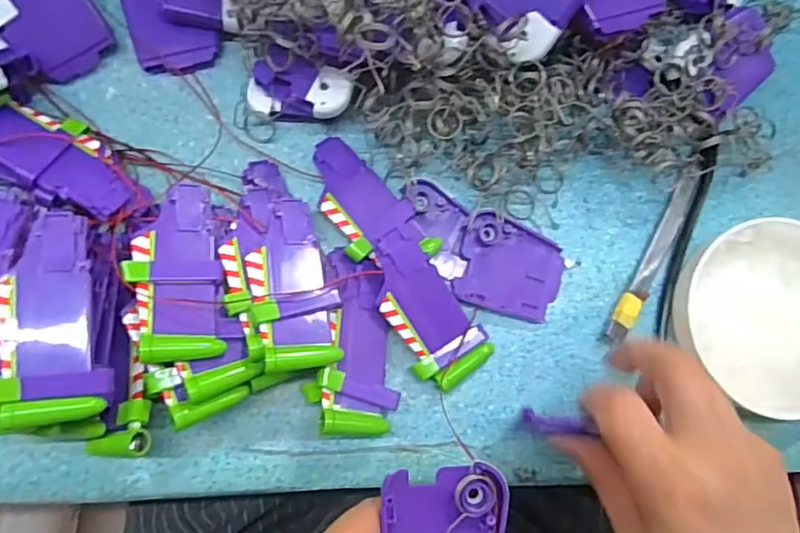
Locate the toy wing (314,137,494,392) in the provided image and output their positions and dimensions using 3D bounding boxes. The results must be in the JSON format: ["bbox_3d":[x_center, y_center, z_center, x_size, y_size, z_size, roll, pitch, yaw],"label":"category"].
[{"bbox_3d":[-0.001,-0.006,0.317,0.044,0.025,0.148,-28,86,-8],"label":"toy wing"}]

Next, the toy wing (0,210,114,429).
[{"bbox_3d":[-0.155,0.022,0.251,0.045,0.009,0.088,-11,82,-22],"label":"toy wing"}]

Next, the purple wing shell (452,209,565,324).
[{"bbox_3d":[0.063,0.001,0.328,0.058,0.013,0.051,17,82,-3],"label":"purple wing shell"}]

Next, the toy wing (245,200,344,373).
[{"bbox_3d":[-0.056,0.008,0.296,0.040,0.015,0.088,-5,69,-24],"label":"toy wing"}]

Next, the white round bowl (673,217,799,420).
[{"bbox_3d":[0.207,0.029,0.328,0.104,0.025,0.104,1,83,-5],"label":"white round bowl"}]

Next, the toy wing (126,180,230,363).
[{"bbox_3d":[-0.109,0.001,0.283,0.040,0.007,0.088,-2,72,-28],"label":"toy wing"}]

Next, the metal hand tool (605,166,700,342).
[{"bbox_3d":[0.148,-0.007,0.336,0.013,0.012,0.114,31,81,-1],"label":"metal hand tool"}]

